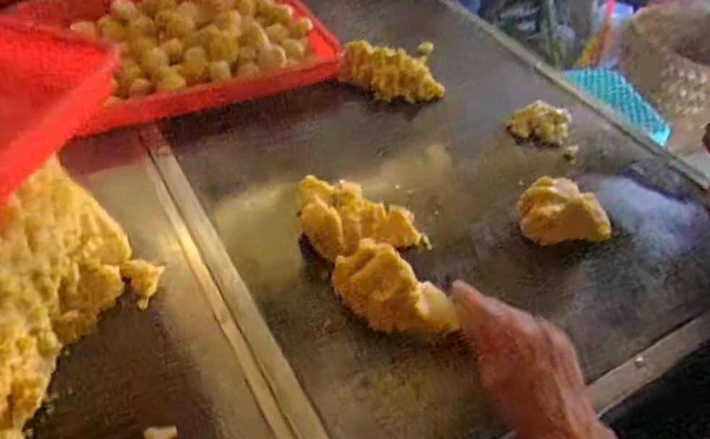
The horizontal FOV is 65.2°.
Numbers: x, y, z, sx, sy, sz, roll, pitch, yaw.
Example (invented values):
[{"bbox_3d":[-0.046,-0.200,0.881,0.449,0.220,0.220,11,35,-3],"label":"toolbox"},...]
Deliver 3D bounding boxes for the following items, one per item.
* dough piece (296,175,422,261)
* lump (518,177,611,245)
[{"bbox_3d":[0.005,-0.003,0.589,0.127,0.049,0.082,-4,47,-10],"label":"dough piece"},{"bbox_3d":[0.232,-0.003,0.628,0.100,0.062,0.074,-12,49,-18],"label":"lump"}]

